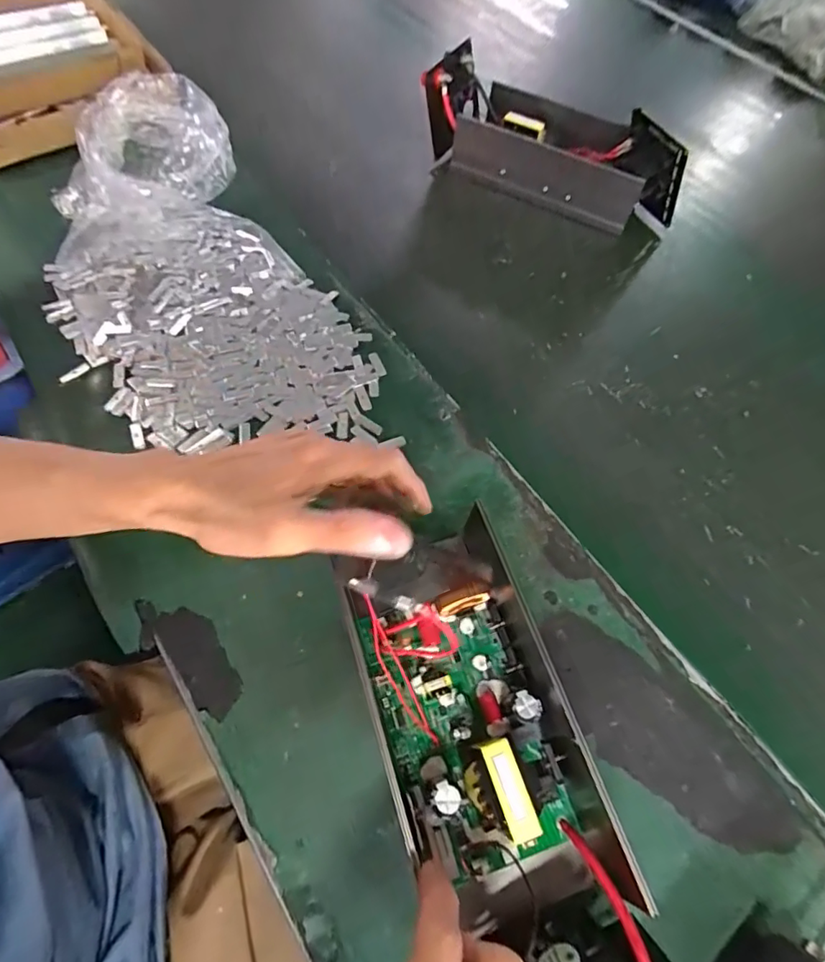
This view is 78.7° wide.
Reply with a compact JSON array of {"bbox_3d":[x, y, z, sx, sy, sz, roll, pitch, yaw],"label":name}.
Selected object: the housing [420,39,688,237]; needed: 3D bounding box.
[{"bbox_3d":[0.161,-0.385,0.570,0.291,0.099,0.115,24,65,9],"label":"housing"}]

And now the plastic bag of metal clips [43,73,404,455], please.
[{"bbox_3d":[-0.224,-0.210,0.469,0.226,0.048,0.486,-27,68,-16],"label":"plastic bag of metal clips"}]

